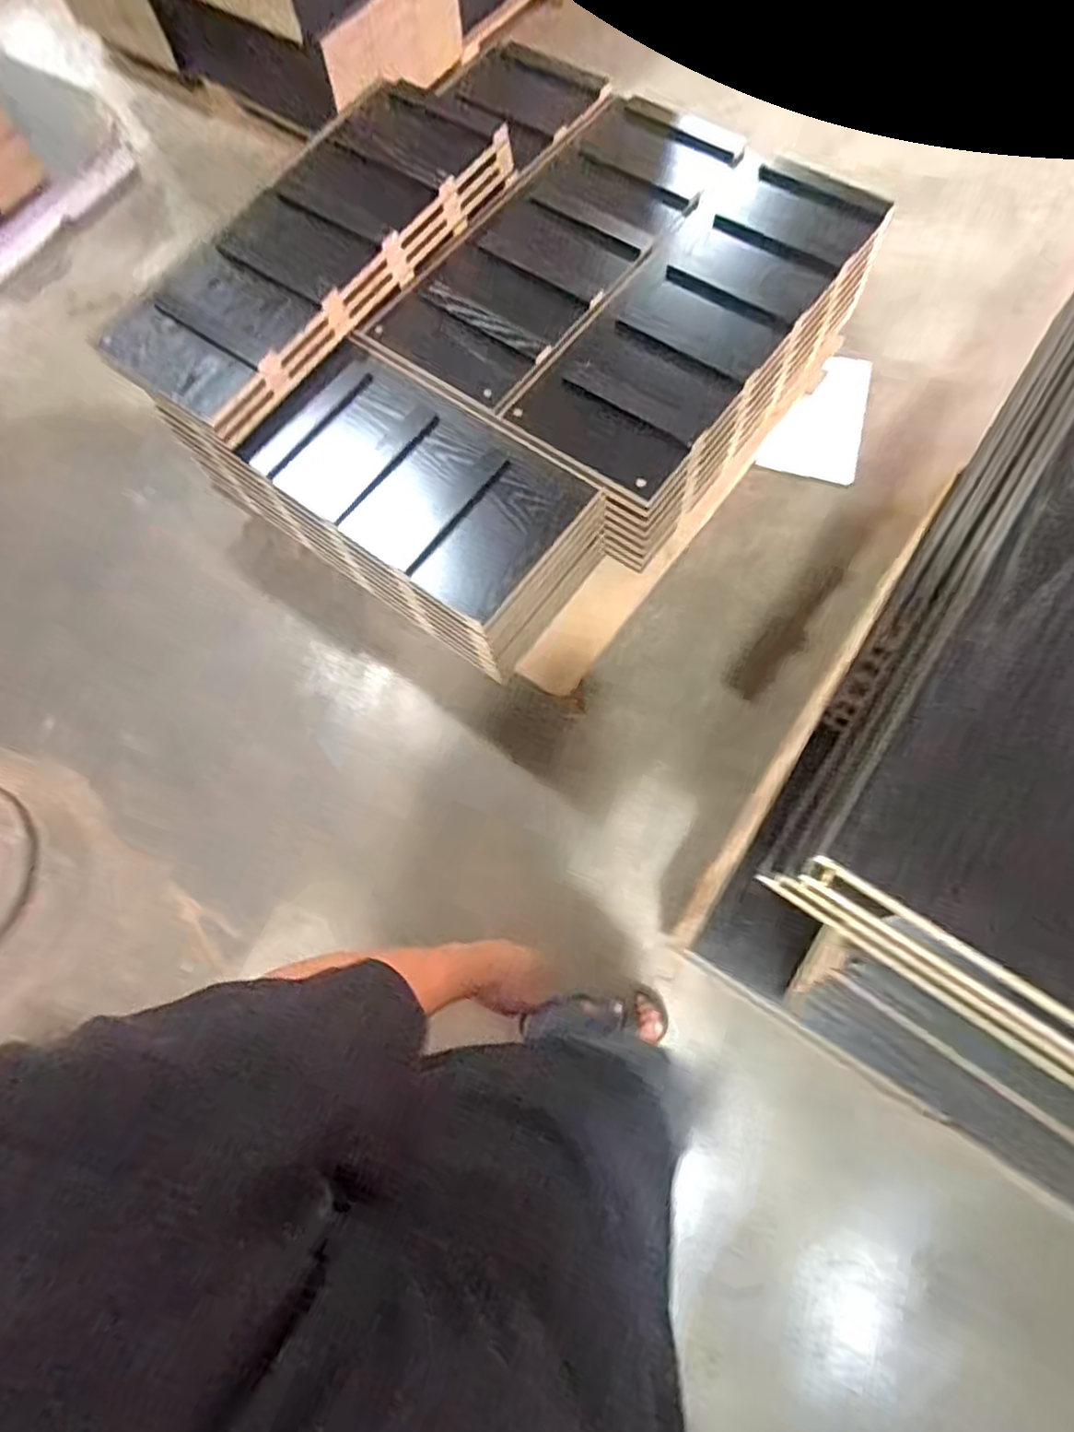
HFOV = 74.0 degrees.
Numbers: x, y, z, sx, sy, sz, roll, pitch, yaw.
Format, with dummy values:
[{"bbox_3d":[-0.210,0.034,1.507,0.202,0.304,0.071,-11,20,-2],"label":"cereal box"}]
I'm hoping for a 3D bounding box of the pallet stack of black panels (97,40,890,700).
[{"bbox_3d":[-0.040,-0.820,1.545,1.074,0.335,1.260,36,76,13],"label":"pallet stack of black panels"}]

